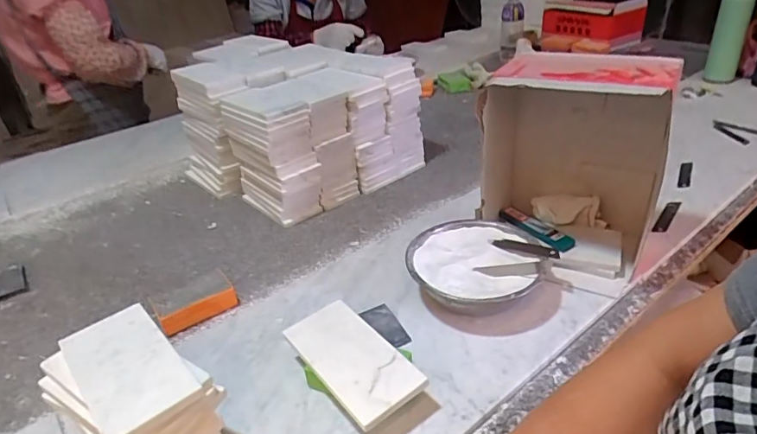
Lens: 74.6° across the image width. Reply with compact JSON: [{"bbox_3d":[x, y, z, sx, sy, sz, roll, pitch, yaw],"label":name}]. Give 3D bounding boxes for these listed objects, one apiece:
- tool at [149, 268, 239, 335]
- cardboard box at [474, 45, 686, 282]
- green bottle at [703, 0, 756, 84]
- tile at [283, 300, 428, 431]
[{"bbox_3d":[-0.229,0.108,0.626,0.093,0.034,0.045,-25,35,-30],"label":"tool"},{"bbox_3d":[0.246,-0.066,0.626,0.211,0.248,0.132,9,33,24],"label":"cardboard box"},{"bbox_3d":[0.855,-0.457,1.204,0.068,0.228,0.080,17,38,32],"label":"green bottle"},{"bbox_3d":[-0.027,0.137,0.496,0.077,0.012,0.149,-26,37,-29],"label":"tile"}]

